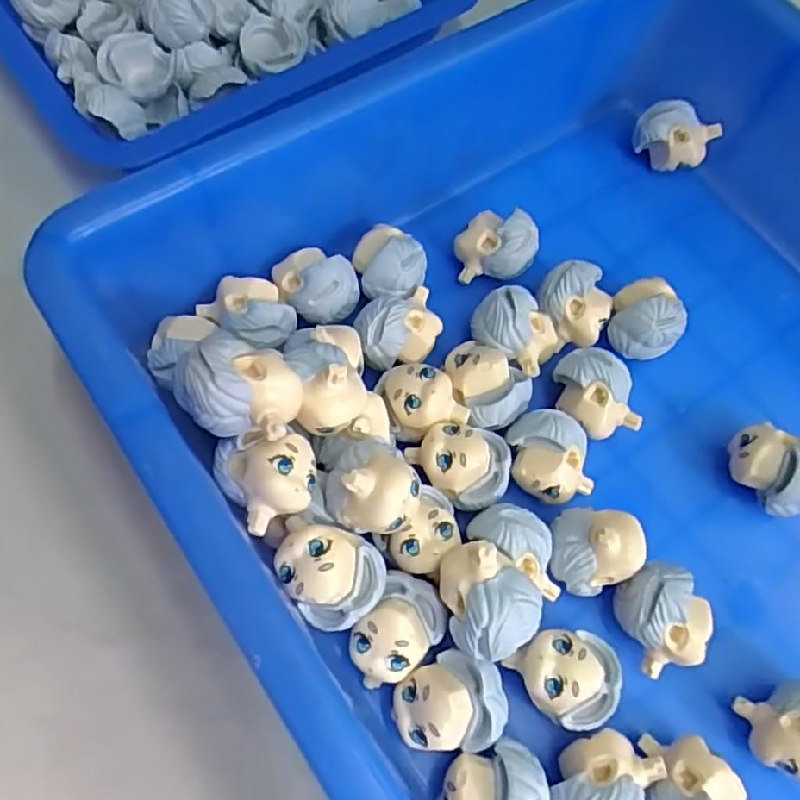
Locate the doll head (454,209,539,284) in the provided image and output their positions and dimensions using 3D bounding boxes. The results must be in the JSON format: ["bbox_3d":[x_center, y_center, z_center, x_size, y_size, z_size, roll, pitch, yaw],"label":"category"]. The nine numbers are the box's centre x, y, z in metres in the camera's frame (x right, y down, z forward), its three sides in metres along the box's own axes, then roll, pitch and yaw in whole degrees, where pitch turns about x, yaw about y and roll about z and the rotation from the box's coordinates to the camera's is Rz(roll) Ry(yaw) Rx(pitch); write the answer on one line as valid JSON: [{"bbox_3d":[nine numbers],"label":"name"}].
[{"bbox_3d":[0.033,-0.054,0.227,0.027,0.016,0.020,1,68,2],"label":"doll head"}]

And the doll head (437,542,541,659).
[{"bbox_3d":[0.023,0.051,0.169,0.023,0.023,0.027,-13,68,-10],"label":"doll head"}]

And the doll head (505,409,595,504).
[{"bbox_3d":[0.045,0.017,0.198,0.023,0.017,0.025,-12,68,-9],"label":"doll head"}]

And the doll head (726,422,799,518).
[{"bbox_3d":[0.113,0.022,0.204,0.020,0.024,0.027,-28,71,-15],"label":"doll head"}]

